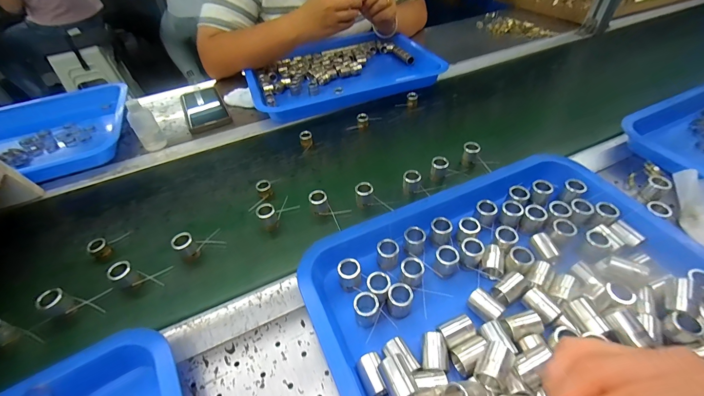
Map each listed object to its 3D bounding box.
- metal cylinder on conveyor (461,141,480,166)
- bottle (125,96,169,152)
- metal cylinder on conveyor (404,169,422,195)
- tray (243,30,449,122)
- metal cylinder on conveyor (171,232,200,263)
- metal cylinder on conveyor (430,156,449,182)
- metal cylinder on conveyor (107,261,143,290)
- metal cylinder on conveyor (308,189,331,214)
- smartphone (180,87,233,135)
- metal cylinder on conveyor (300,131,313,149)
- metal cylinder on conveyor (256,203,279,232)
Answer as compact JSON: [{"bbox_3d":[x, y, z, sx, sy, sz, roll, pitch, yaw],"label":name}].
[{"bbox_3d":[0.176,-0.064,0.478,0.021,0.031,0.019,13,49,15],"label":"metal cylinder on conveyor"},{"bbox_3d":[-0.340,-0.119,0.531,0.035,0.083,0.032,-27,51,-21],"label":"bottle"},{"bbox_3d":[0.083,-0.021,0.442,0.022,0.031,0.018,3,47,6],"label":"metal cylinder on conveyor"},{"bbox_3d":[-0.028,-0.270,0.697,0.380,0.042,0.302,-17,48,-13],"label":"tray"},{"bbox_3d":[-0.197,0.058,0.384,0.022,0.030,0.019,-36,54,-27],"label":"metal cylinder on conveyor"},{"bbox_3d":[0.124,-0.040,0.458,0.022,0.034,0.019,11,48,13],"label":"metal cylinder on conveyor"},{"bbox_3d":[-0.253,0.087,0.360,0.023,0.027,0.021,27,53,26],"label":"metal cylinder on conveyor"},{"bbox_3d":[-0.043,0.007,0.423,0.023,0.029,0.019,-11,47,-8],"label":"metal cylinder on conveyor"},{"bbox_3d":[-0.293,-0.180,0.641,0.076,0.017,0.176,-23,46,-17],"label":"smartphone"},{"bbox_3d":[-0.076,-0.096,0.537,0.021,0.024,0.017,-8,46,-4],"label":"metal cylinder on conveyor"},{"bbox_3d":[-0.107,0.026,0.412,0.022,0.033,0.020,-19,48,-15],"label":"metal cylinder on conveyor"}]

